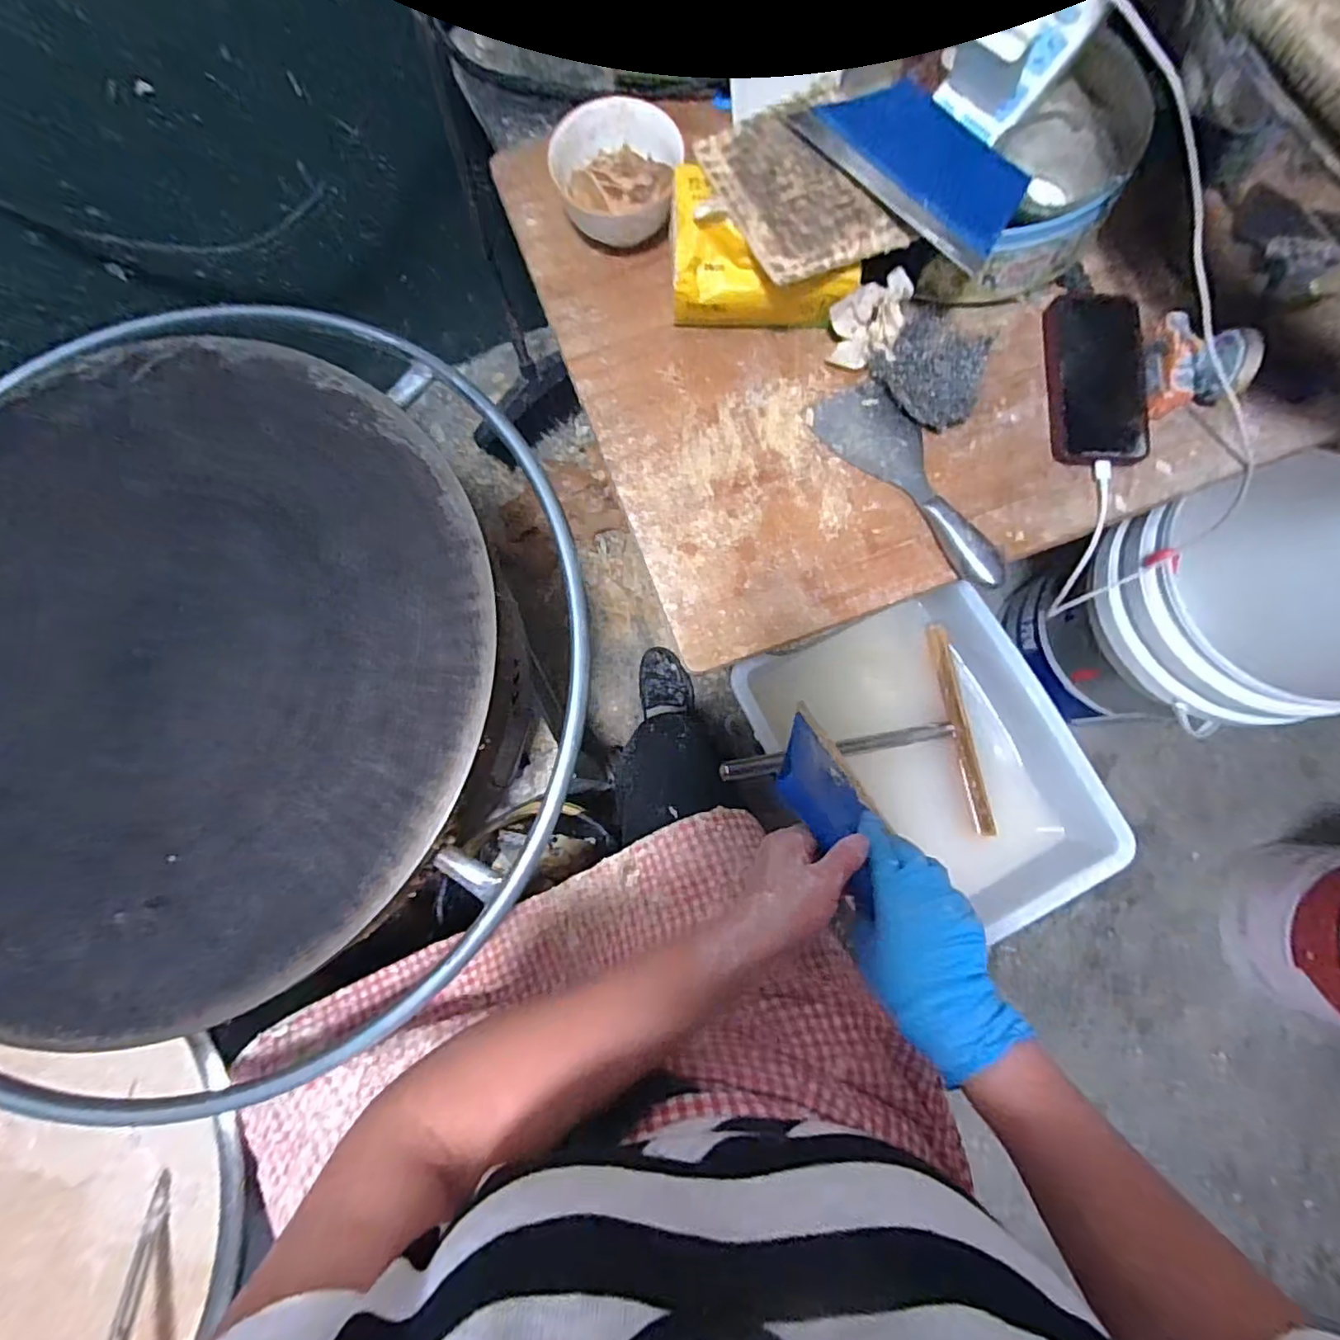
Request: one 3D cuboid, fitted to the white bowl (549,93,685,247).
[{"bbox_3d":[-0.048,-0.443,0.537,0.108,0.062,0.120,9,79,2],"label":"white bowl"}]

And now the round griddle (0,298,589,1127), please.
[{"bbox_3d":[-0.379,0.000,0.502,0.614,0.064,0.646,0,80,1],"label":"round griddle"}]

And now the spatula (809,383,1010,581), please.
[{"bbox_3d":[0.211,-0.164,0.504,0.069,0.023,0.210,-36,80,-7],"label":"spatula"}]

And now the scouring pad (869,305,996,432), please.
[{"bbox_3d":[0.215,-0.249,0.497,0.086,0.058,0.066,25,80,5],"label":"scouring pad"}]

